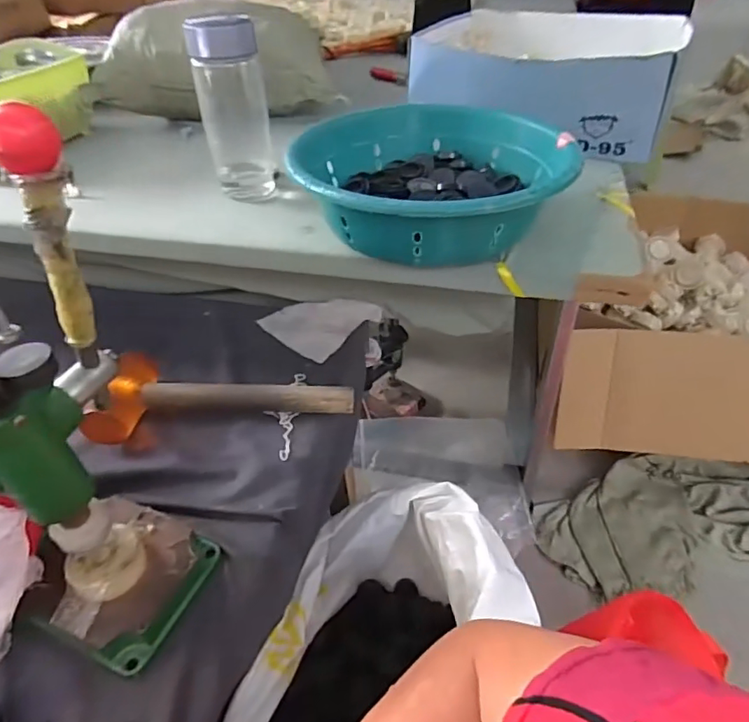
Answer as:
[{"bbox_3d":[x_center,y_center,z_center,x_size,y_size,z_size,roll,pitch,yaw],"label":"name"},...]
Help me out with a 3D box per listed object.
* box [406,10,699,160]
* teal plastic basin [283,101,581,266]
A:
[{"bbox_3d":[0.234,-0.403,0.743,0.331,0.104,0.276,17,44,19],"label":"box"},{"bbox_3d":[0.061,-0.169,0.510,0.229,0.090,0.237,-1,41,0],"label":"teal plastic basin"}]

